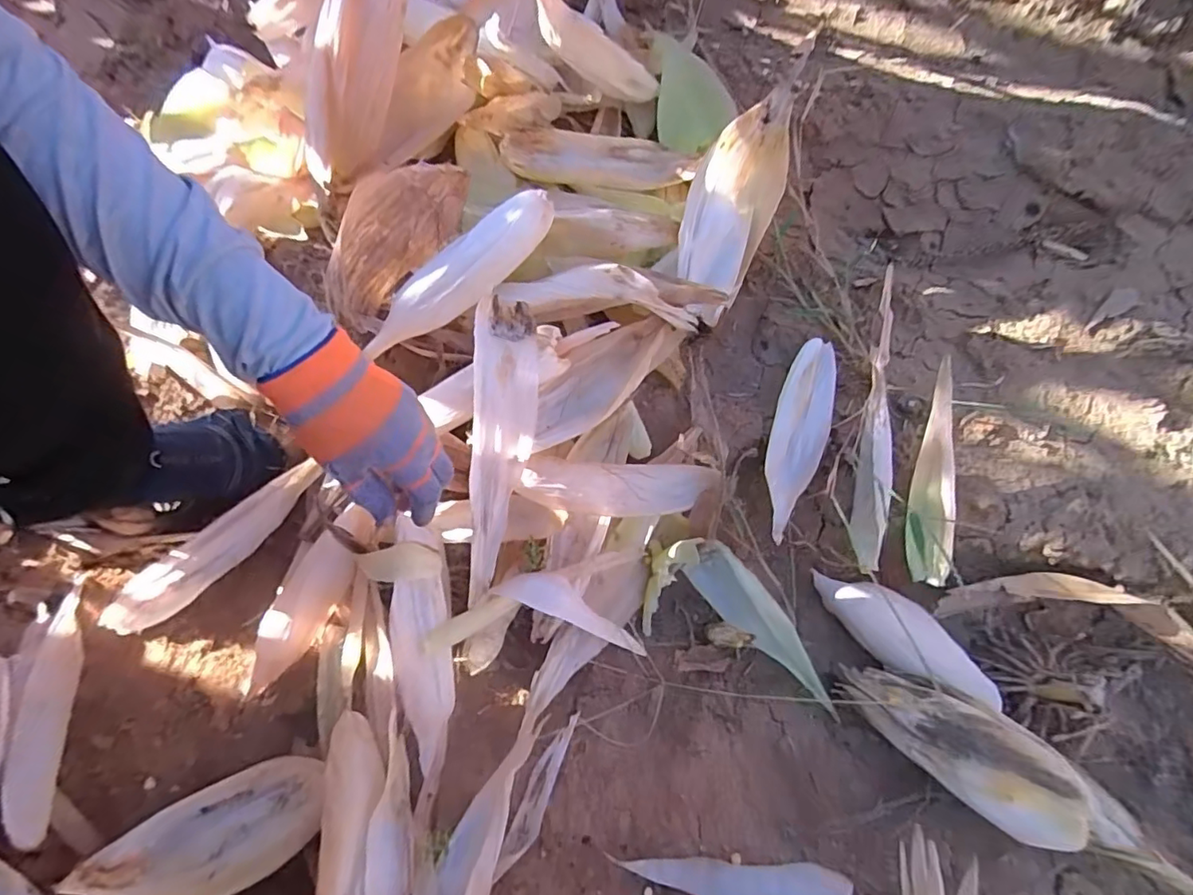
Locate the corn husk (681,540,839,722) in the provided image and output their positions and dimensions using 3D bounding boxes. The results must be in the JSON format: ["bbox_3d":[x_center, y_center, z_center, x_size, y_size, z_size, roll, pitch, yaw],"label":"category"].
[{"bbox_3d":[0.161,0.174,0.556,0.054,0.045,0.193,-40,78,-12],"label":"corn husk"}]

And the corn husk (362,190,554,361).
[{"bbox_3d":[-0.120,-0.152,0.508,0.198,0.034,0.042,-38,75,5],"label":"corn husk"}]

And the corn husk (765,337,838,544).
[{"bbox_3d":[0.198,-0.013,0.561,0.056,0.034,0.210,23,74,6],"label":"corn husk"}]

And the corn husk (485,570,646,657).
[{"bbox_3d":[-0.017,0.144,0.506,0.143,0.024,0.035,29,74,-8],"label":"corn husk"}]

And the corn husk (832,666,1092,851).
[{"bbox_3d":[0.297,0.241,0.470,0.187,0.050,0.079,29,73,29],"label":"corn husk"}]

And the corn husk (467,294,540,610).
[{"bbox_3d":[-0.082,0.004,0.475,0.054,0.018,0.243,6,90,2],"label":"corn husk"}]

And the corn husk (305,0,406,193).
[{"bbox_3d":[-0.200,-0.362,0.483,0.063,0.317,0.056,49,40,14],"label":"corn husk"}]

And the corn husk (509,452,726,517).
[{"bbox_3d":[0.019,0.036,0.513,0.173,0.031,0.044,3,71,-14],"label":"corn husk"}]

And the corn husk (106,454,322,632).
[{"bbox_3d":[-0.358,0.092,0.541,0.220,0.035,0.033,-40,78,-12],"label":"corn husk"}]

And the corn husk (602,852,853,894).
[{"bbox_3d":[0.103,0.339,0.439,0.173,0.016,0.036,2,73,-1],"label":"corn husk"}]

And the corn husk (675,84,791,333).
[{"bbox_3d":[0.134,-0.241,0.575,0.083,0.066,0.242,25,74,8],"label":"corn husk"}]

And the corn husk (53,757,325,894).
[{"bbox_3d":[-0.312,0.318,0.457,0.189,0.019,0.076,-23,75,-8],"label":"corn husk"}]

